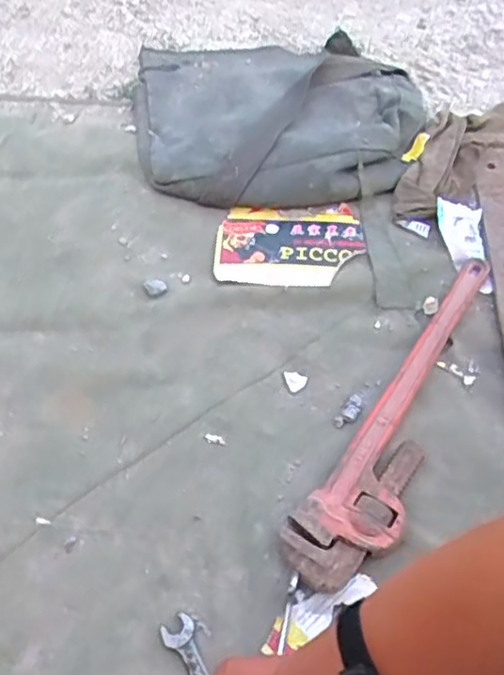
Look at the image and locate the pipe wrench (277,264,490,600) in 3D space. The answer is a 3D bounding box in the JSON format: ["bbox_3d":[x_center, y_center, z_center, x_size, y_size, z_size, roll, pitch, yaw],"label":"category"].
[{"bbox_3d":[0.152,0.065,0.646,0.084,0.030,0.377,29,62,13],"label":"pipe wrench"}]

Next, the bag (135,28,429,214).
[{"bbox_3d":[0.032,-0.292,0.853,0.371,0.057,0.318,3,59,-2],"label":"bag"}]

